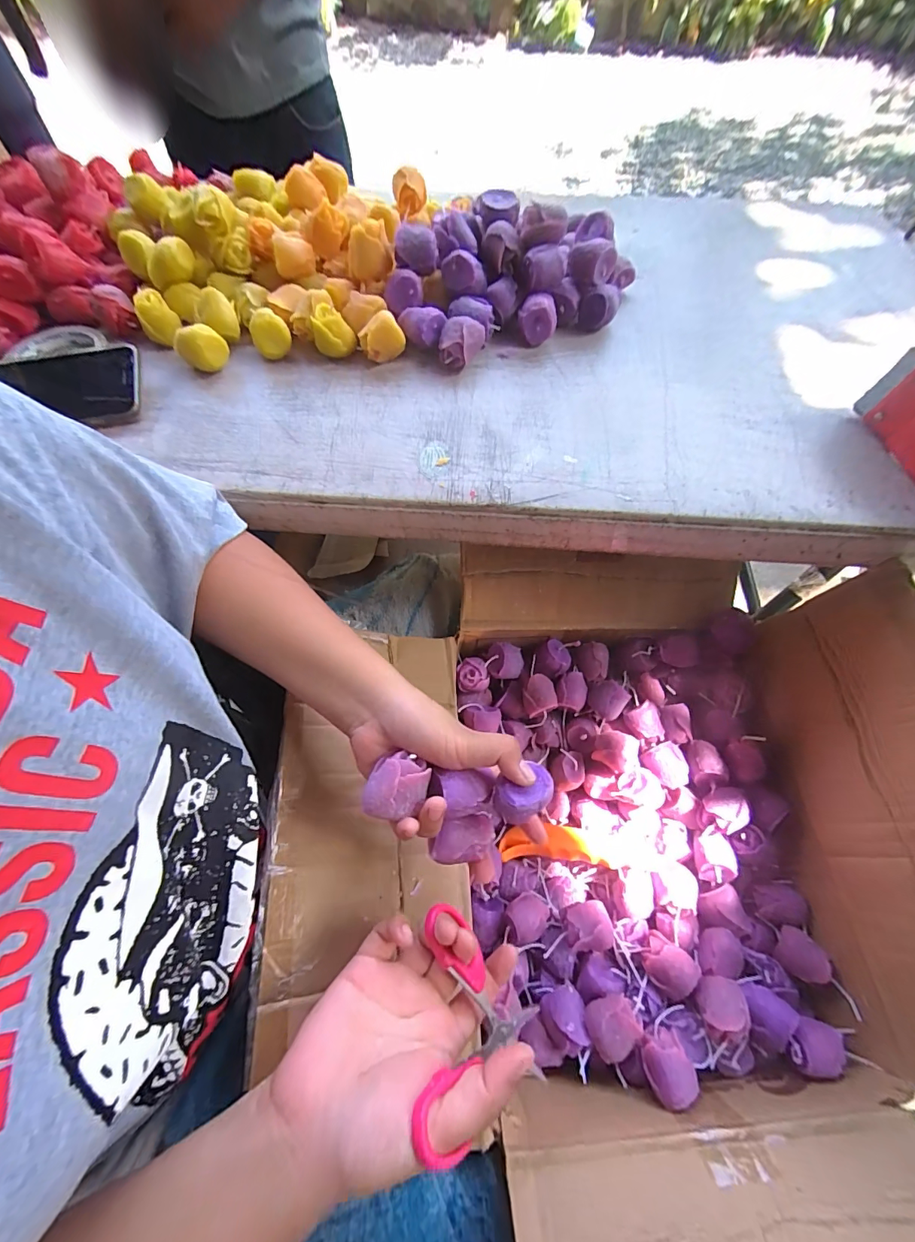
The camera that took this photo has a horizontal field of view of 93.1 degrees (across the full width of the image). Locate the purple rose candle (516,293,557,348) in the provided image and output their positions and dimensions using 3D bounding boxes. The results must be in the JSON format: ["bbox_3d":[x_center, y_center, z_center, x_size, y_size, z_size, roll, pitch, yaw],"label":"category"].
[{"bbox_3d":[0.078,-0.292,0.423,0.037,0.036,0.032,8,62,5],"label":"purple rose candle"}]

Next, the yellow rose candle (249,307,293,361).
[{"bbox_3d":[-0.173,-0.265,0.408,0.034,0.039,0.030,-14,62,-7],"label":"yellow rose candle"}]

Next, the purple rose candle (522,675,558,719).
[{"bbox_3d":[0.086,0.081,0.464,0.033,0.030,0.038,-4,64,-2],"label":"purple rose candle"}]

